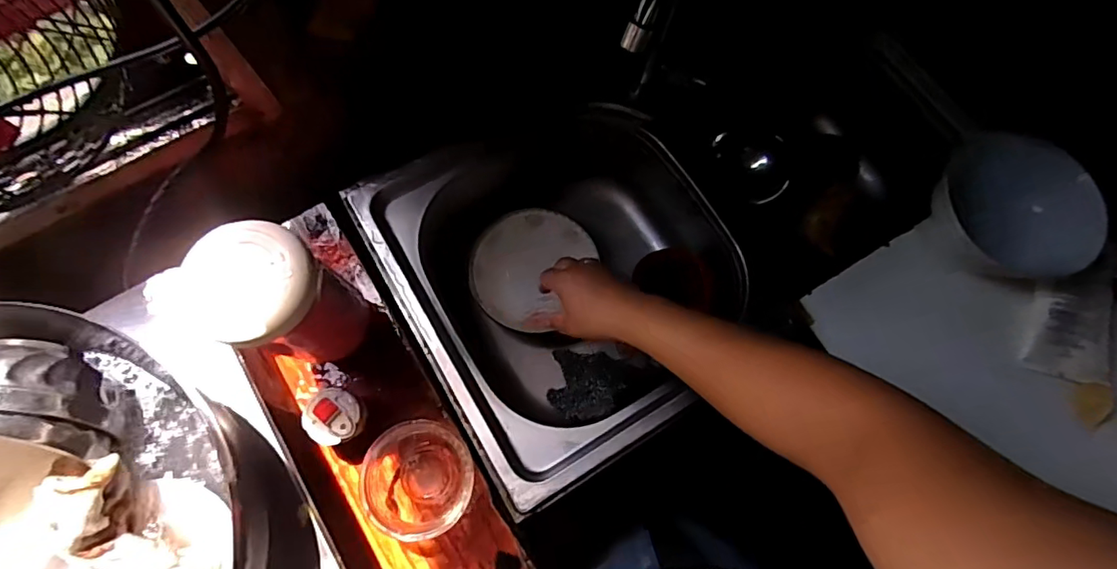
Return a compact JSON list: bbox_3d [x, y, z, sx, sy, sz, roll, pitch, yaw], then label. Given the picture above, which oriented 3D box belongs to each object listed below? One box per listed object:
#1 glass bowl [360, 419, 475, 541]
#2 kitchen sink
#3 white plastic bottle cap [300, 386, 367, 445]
[{"bbox_3d":[-0.118,0.166,0.454,0.093,0.053,0.087,0,74,-1],"label":"glass bowl"},{"bbox_3d":[0.021,-0.005,0.629,0.372,0.182,0.382,-31,77,-10],"label":"kitchen sink"},{"bbox_3d":[-0.191,0.113,0.449,0.047,0.013,0.045,0,74,-1],"label":"white plastic bottle cap"}]

